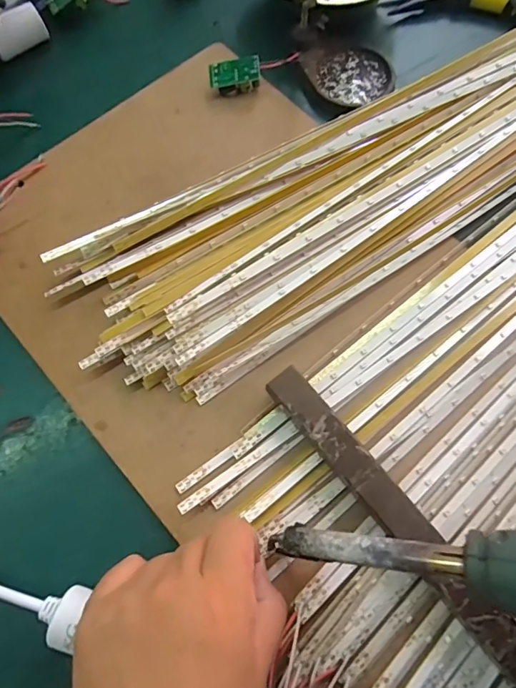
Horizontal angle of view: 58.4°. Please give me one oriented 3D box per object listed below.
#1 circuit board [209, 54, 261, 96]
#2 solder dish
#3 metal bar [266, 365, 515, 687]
[{"bbox_3d":[-0.018,-0.208,0.357,0.038,0.018,0.020,-7,72,-3],"label":"circuit board"},{"bbox_3d":[0.072,-0.212,0.363,0.063,0.009,0.056,-22,74,-7],"label":"solder dish"},{"bbox_3d":[0.080,0.097,0.249,0.024,0.022,0.208,-38,77,-12],"label":"metal bar"}]

